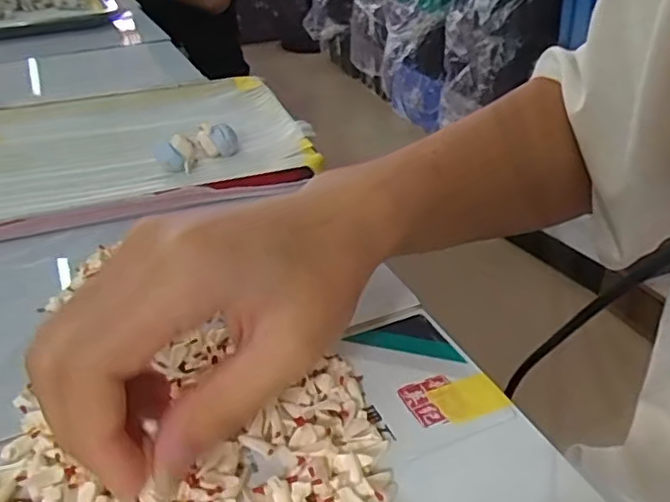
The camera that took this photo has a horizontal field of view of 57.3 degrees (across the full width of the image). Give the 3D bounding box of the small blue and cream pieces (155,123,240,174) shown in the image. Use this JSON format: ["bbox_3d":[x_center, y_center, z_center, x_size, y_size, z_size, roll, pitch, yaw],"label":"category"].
[{"bbox_3d":[-0.096,-0.073,0.427,0.054,0.022,0.022,-25,39,-32],"label":"small blue and cream pieces"}]

